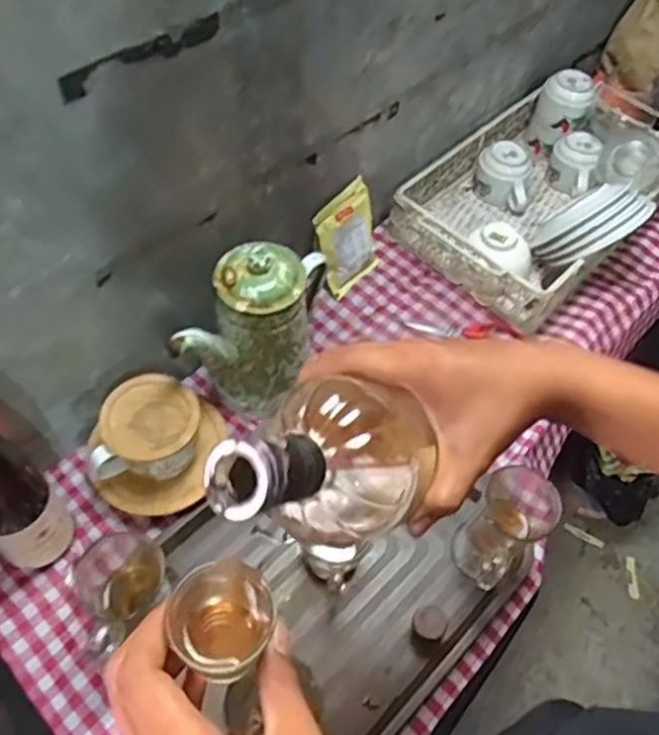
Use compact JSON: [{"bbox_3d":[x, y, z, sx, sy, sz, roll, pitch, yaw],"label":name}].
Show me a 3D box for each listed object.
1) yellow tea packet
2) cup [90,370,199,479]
[{"bbox_3d":[0.027,-0.170,0.875,0.098,0.130,0.016,-39,41,-23],"label":"yellow tea packet"},{"bbox_3d":[-0.192,0.074,0.718,0.100,0.082,0.099,2,56,-4],"label":"cup"}]

